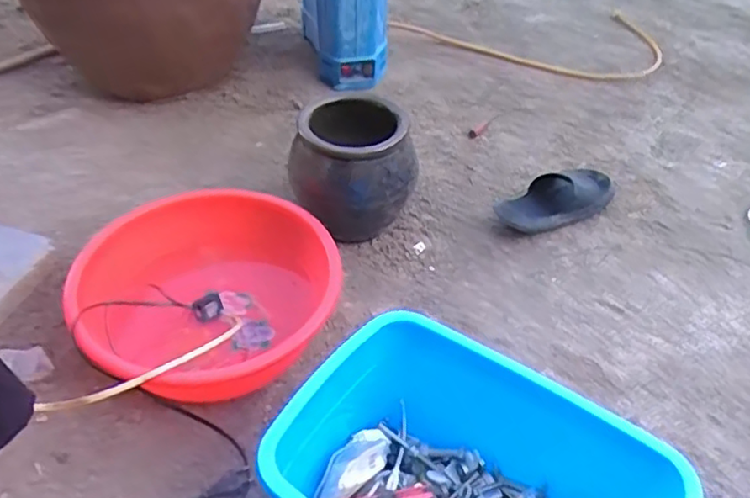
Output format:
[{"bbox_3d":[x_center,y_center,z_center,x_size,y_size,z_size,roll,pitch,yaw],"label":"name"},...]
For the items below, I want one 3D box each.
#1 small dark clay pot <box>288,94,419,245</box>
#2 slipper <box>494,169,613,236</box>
[{"bbox_3d":[-0.042,-0.141,1.174,0.209,0.226,0.200,1,46,-1],"label":"small dark clay pot"},{"bbox_3d":[0.343,-0.099,1.246,0.263,0.068,0.116,-19,47,-19],"label":"slipper"}]

